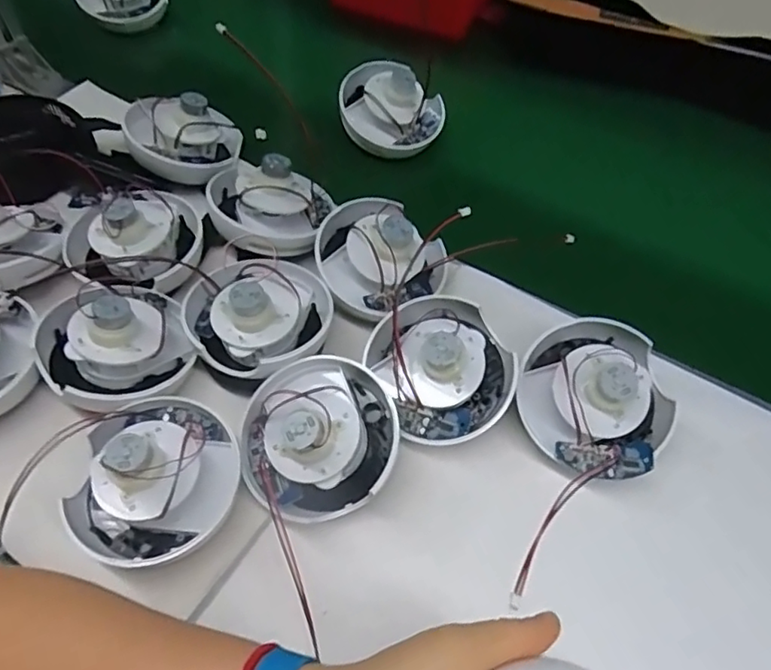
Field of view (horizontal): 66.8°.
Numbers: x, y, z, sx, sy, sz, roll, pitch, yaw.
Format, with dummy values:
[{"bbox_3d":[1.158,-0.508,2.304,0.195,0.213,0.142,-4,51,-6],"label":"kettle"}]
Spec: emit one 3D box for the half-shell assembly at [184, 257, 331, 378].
[{"bbox_3d":[-0.092,-0.021,0.432,0.101,0.059,0.107,1,55,-1],"label":"half-shell assembly"}]

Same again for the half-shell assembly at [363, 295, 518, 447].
[{"bbox_3d":[0.042,0.017,0.411,0.089,0.061,0.100,-20,58,-15],"label":"half-shell assembly"}]

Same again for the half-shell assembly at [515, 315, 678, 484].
[{"bbox_3d":[0.148,0.038,0.402,0.103,0.059,0.102,1,55,-1],"label":"half-shell assembly"}]

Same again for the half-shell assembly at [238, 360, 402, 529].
[{"bbox_3d":[-0.044,0.060,0.379,0.101,0.057,0.096,1,55,-1],"label":"half-shell assembly"}]

